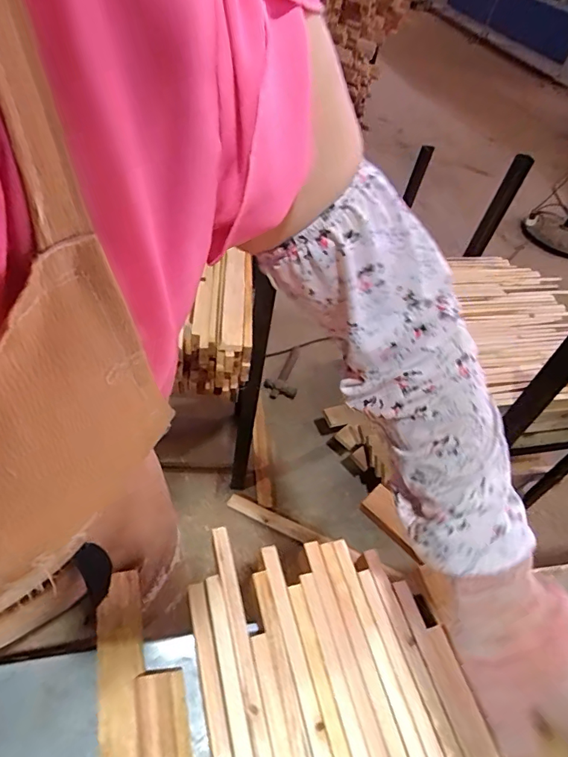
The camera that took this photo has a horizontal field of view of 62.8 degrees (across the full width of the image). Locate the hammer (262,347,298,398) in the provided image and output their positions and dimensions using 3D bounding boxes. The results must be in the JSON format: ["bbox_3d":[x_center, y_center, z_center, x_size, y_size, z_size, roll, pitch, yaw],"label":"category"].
[{"bbox_3d":[0.008,-0.021,1.639,0.117,0.028,0.204,17,63,11],"label":"hammer"}]

